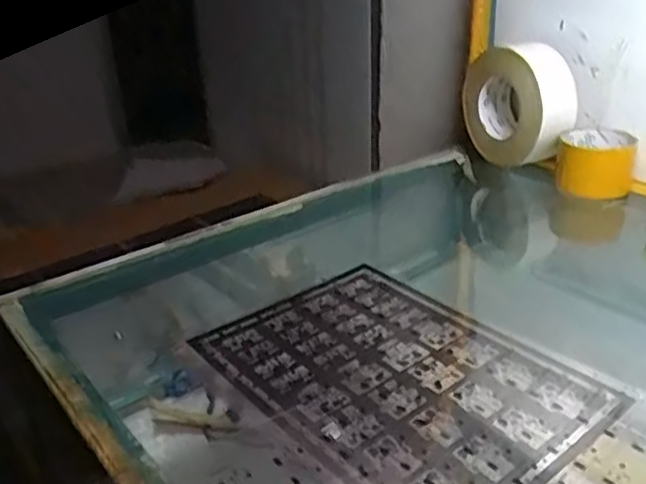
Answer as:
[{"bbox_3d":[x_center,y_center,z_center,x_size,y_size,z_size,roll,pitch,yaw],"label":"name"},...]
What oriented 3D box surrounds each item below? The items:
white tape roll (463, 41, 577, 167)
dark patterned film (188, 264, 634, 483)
[{"bbox_3d":[0.234,-0.163,0.775,0.069,0.136,0.139,-16,30,-26],"label":"white tape roll"},{"bbox_3d":[0.054,0.086,0.440,0.184,0.008,0.243,-22,34,-36],"label":"dark patterned film"}]

